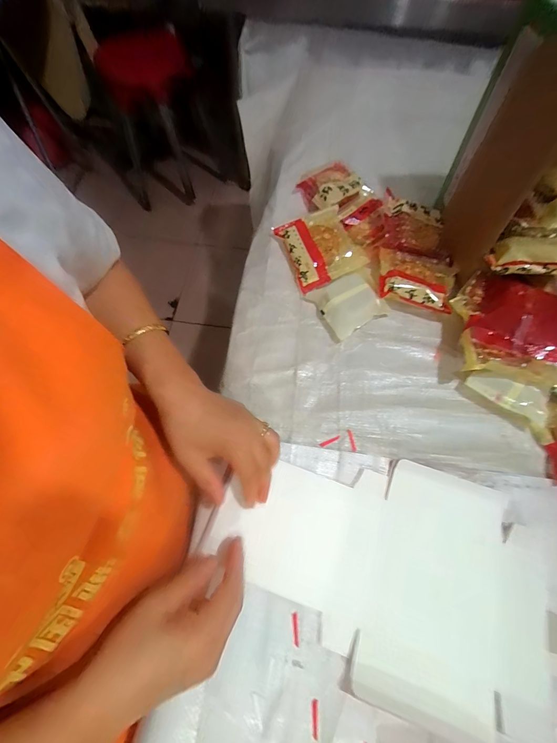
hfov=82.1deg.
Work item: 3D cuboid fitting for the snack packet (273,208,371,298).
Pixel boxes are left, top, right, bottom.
[{"bbox_3d":[0.069,-0.198,0.512,0.110,0.044,0.129,-22,67,-11],"label":"snack packet"}]

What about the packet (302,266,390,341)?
[{"bbox_3d":[0.105,-0.106,0.477,0.094,0.033,0.088,-29,68,-13],"label":"packet"}]

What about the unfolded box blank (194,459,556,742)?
[{"bbox_3d":[0.097,0.199,0.342,0.336,0.029,0.210,16,66,7],"label":"unfolded box blank"}]

